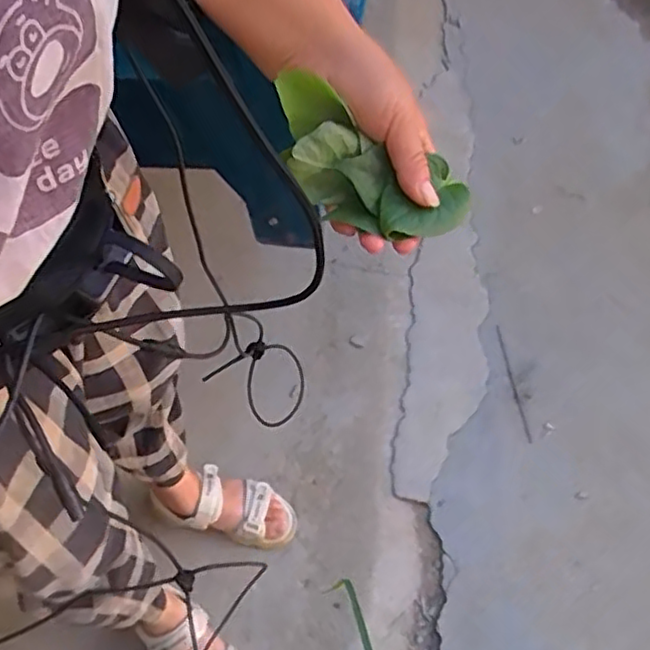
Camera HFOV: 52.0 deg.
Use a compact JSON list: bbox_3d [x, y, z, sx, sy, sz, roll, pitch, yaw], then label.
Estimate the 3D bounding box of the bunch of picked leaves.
[{"bbox_3d":[0.023,-0.093,0.399,0.126,0.050,0.057,31,54,-11],"label":"bunch of picked leaves"}]

